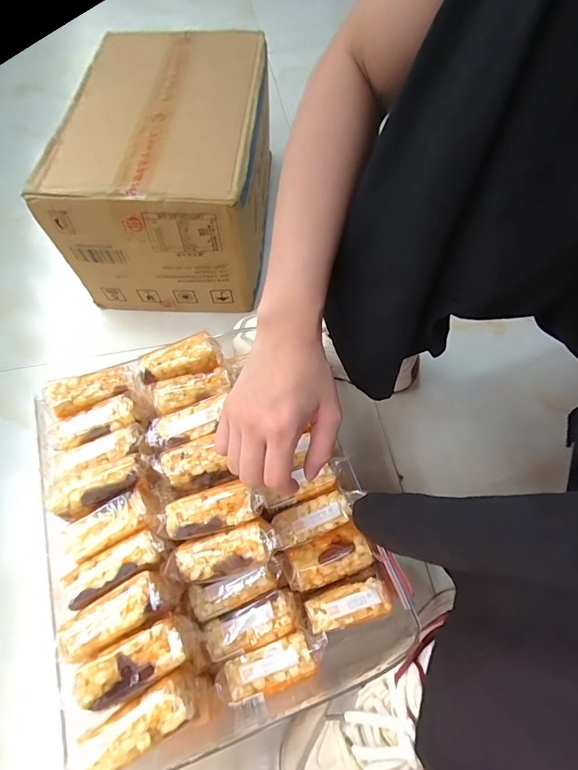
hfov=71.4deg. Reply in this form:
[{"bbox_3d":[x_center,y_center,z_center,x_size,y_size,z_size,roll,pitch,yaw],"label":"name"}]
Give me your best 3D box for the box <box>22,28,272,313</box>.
[{"bbox_3d":[-0.173,-0.356,0.636,0.270,0.202,0.446,1,64,1],"label":"box"}]

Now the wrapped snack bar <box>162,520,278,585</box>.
[{"bbox_3d":[-0.057,0.141,0.335,0.093,0.019,0.035,-13,64,-7],"label":"wrapped snack bar"}]

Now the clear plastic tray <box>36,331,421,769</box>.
[{"bbox_3d":[-0.068,0.113,0.371,0.269,0.071,0.328,-18,65,-9],"label":"clear plastic tray"}]

